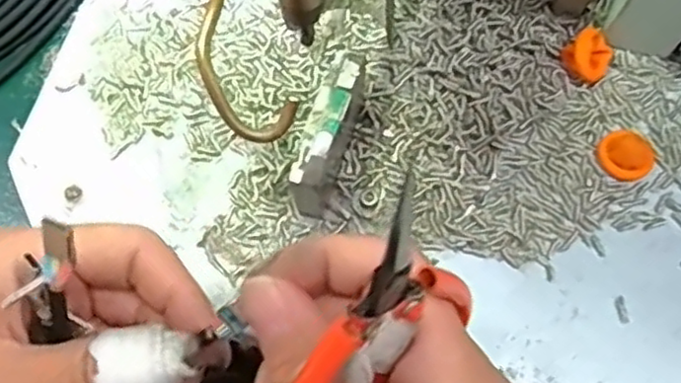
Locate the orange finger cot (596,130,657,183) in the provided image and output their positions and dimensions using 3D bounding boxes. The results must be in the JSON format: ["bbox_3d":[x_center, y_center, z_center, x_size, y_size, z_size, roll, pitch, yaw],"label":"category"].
[{"bbox_3d":[0.108,-0.014,0.254,0.018,0.007,0.020,-43,77,-10],"label":"orange finger cot"}]

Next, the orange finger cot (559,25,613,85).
[{"bbox_3d":[0.097,-0.053,0.263,0.018,0.012,0.017,-43,77,-10],"label":"orange finger cot"}]

